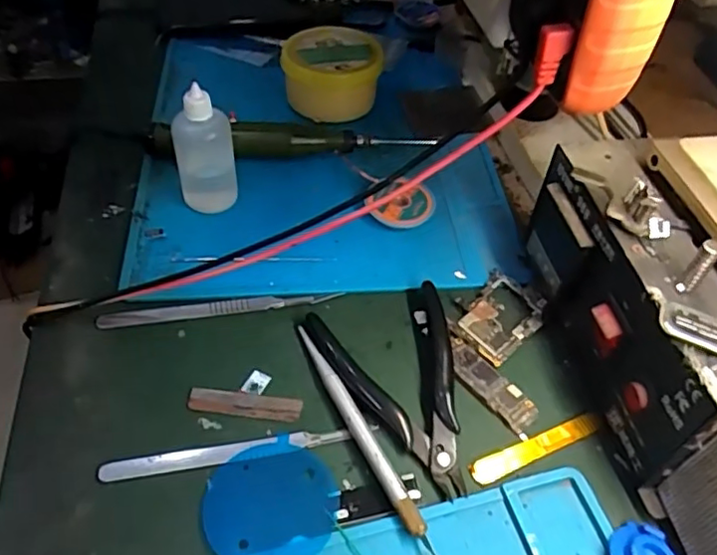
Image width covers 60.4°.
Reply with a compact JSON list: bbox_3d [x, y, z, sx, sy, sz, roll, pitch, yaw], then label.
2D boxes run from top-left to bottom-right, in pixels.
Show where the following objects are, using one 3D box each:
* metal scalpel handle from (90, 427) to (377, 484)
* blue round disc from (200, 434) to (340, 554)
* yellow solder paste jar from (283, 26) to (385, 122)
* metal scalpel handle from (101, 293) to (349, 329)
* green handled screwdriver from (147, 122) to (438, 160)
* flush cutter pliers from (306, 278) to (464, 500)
[{"bbox_3d":[-0.056,0.083,0.297,0.129,0.004,0.011,-7,49,-10],"label":"metal scalpel handle"},{"bbox_3d":[-0.040,0.103,0.279,0.059,0.004,0.059,2,48,-2],"label":"blue round disc"},{"bbox_3d":[-0.024,-0.159,0.477,0.073,0.043,0.068,2,48,-2],"label":"yellow solder paste jar"},{"bbox_3d":[-0.080,0.017,0.353,0.133,0.004,0.009,-6,48,-9],"label":"metal scalpel handle"},{"bbox_3d":[-0.046,-0.096,0.443,0.198,0.026,0.022,1,48,-3],"label":"green handled screwdriver"},{"bbox_3d":[0.027,0.056,0.323,0.075,0.007,0.117,-14,50,-16],"label":"flush cutter pliers"}]

